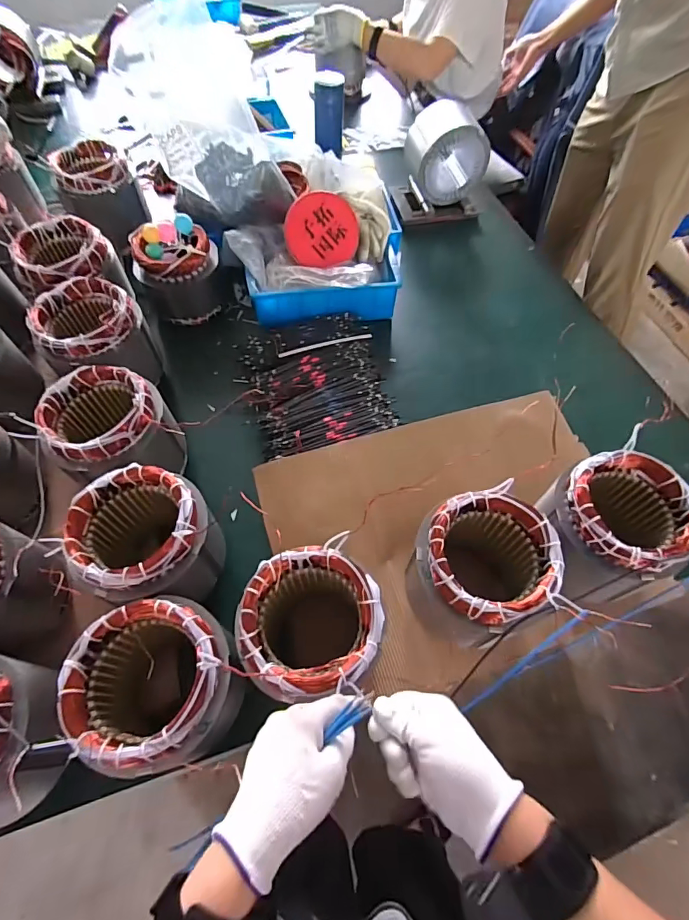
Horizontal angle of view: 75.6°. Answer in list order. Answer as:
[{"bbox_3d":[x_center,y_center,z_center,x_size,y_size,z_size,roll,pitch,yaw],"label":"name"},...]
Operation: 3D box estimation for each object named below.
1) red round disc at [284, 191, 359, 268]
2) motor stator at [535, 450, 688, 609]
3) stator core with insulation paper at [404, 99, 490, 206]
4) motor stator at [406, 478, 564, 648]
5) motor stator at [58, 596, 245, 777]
[{"bbox_3d":[-0.040,-0.410,0.796,0.129,0.010,0.123,-1,103,-5],"label":"red round disc"},{"bbox_3d":[0.319,0.082,0.537,0.145,0.132,0.144,1,59,-2],"label":"motor stator"},{"bbox_3d":[0.213,-0.674,0.972,0.145,0.129,0.149,-16,61,-12],"label":"stator core with insulation paper"},{"bbox_3d":[0.154,0.135,0.527,0.139,0.178,0.136,1,59,-2],"label":"motor stator"},{"bbox_3d":[-0.187,0.240,0.480,0.138,0.178,0.143,1,59,-2],"label":"motor stator"}]

